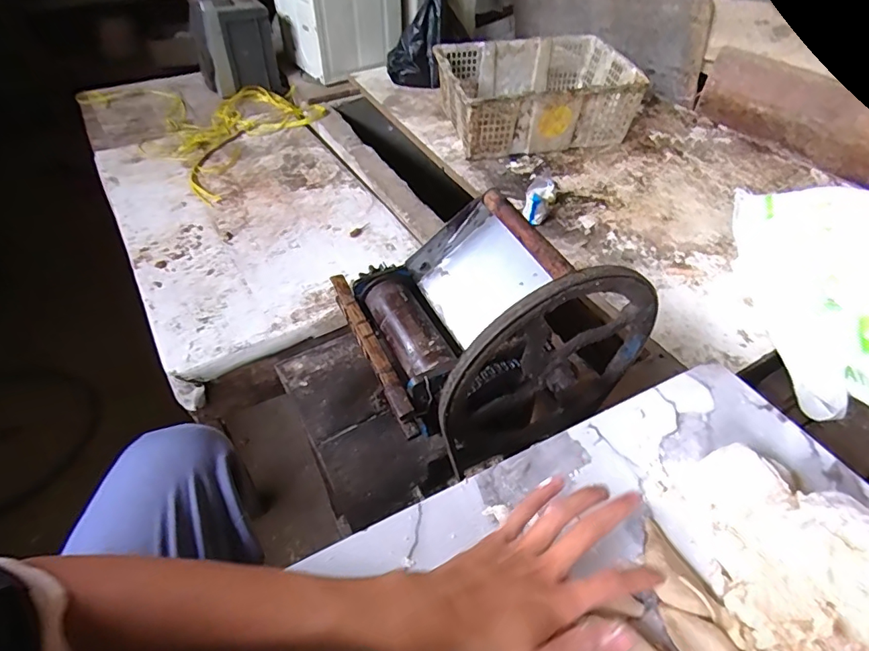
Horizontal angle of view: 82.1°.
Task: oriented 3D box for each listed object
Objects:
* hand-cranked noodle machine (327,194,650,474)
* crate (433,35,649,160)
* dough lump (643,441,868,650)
[{"bbox_3d":[0.062,-0.008,0.580,0.291,0.256,0.253,-17,53,-17],"label":"hand-cranked noodle machine"},{"bbox_3d":[0.260,-0.622,1.352,0.473,0.165,0.388,-6,48,-7],"label":"crate"},{"bbox_3d":[0.268,0.173,0.371,0.134,0.049,0.195,-10,46,-9],"label":"dough lump"}]

